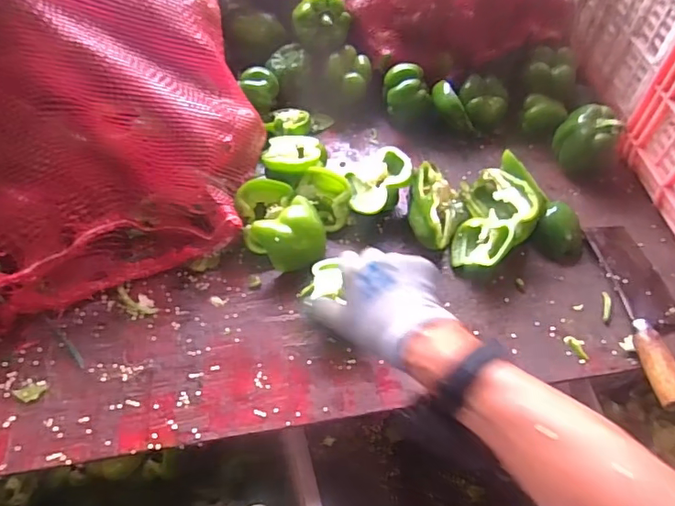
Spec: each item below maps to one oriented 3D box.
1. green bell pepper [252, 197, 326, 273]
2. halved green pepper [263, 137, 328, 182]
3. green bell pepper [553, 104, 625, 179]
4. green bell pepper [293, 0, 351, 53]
[{"bbox_3d":[-0.049,-0.017,0.616,0.078,0.049,0.062,-35,64,-25],"label":"green bell pepper"},{"bbox_3d":[-0.056,-0.117,0.689,0.076,0.043,0.076,3,40,12],"label":"halved green pepper"},{"bbox_3d":[0.340,-0.156,0.719,0.080,0.069,0.073,30,58,16],"label":"green bell pepper"},{"bbox_3d":[-0.024,-0.328,0.762,0.083,0.075,0.063,1,54,-4],"label":"green bell pepper"}]

